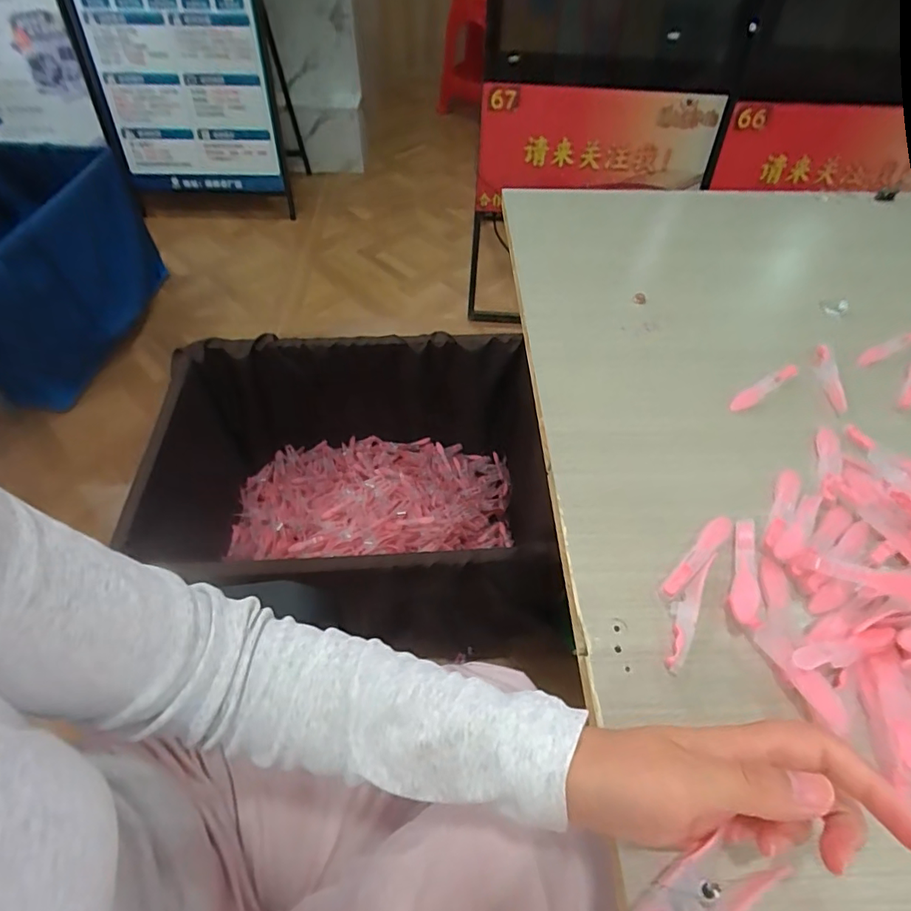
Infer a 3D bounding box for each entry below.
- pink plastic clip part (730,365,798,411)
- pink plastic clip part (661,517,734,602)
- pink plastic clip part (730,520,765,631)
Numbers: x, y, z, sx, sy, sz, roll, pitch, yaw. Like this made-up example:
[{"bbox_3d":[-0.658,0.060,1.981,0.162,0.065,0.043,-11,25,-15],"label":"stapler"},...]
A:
[{"bbox_3d":[0.254,-0.058,0.411,0.083,0.004,0.013,-29,59,-19],"label":"pink plastic clip part"},{"bbox_3d":[0.153,0.062,0.317,0.077,0.008,0.014,-35,61,-22],"label":"pink plastic clip part"},{"bbox_3d":[0.179,0.068,0.307,0.016,0.015,0.080,16,56,12],"label":"pink plastic clip part"}]

